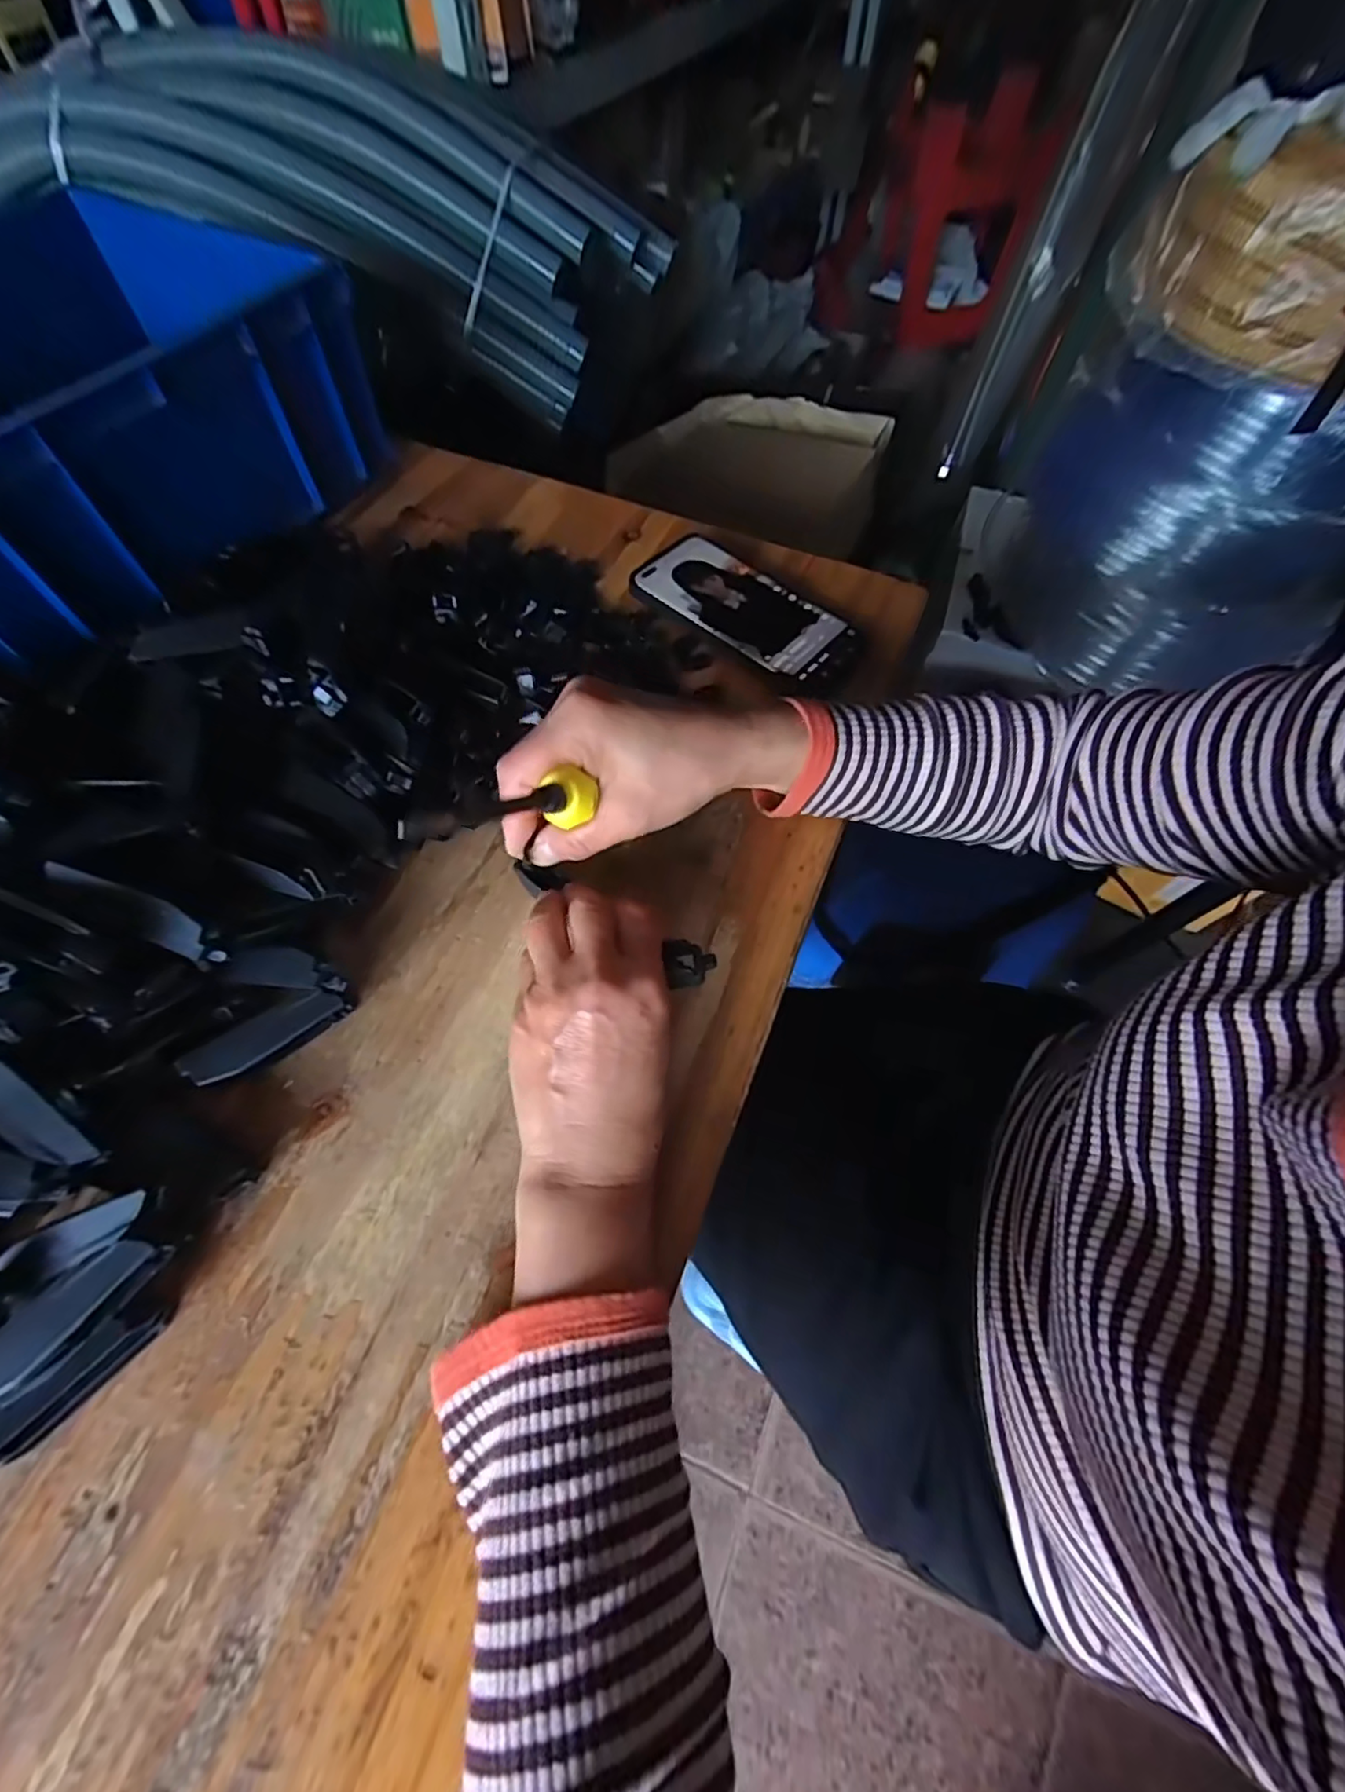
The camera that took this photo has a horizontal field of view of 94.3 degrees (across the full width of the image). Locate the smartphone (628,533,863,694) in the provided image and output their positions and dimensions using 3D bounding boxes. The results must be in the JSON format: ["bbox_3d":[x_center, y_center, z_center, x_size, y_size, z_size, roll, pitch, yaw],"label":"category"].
[{"bbox_3d":[0.051,-0.199,0.435,0.160,0.016,0.076,36,67,16],"label":"smartphone"}]

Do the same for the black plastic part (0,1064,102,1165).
[{"bbox_3d":[-0.253,0.082,0.240,0.065,0.004,0.017,41,67,-7],"label":"black plastic part"}]

